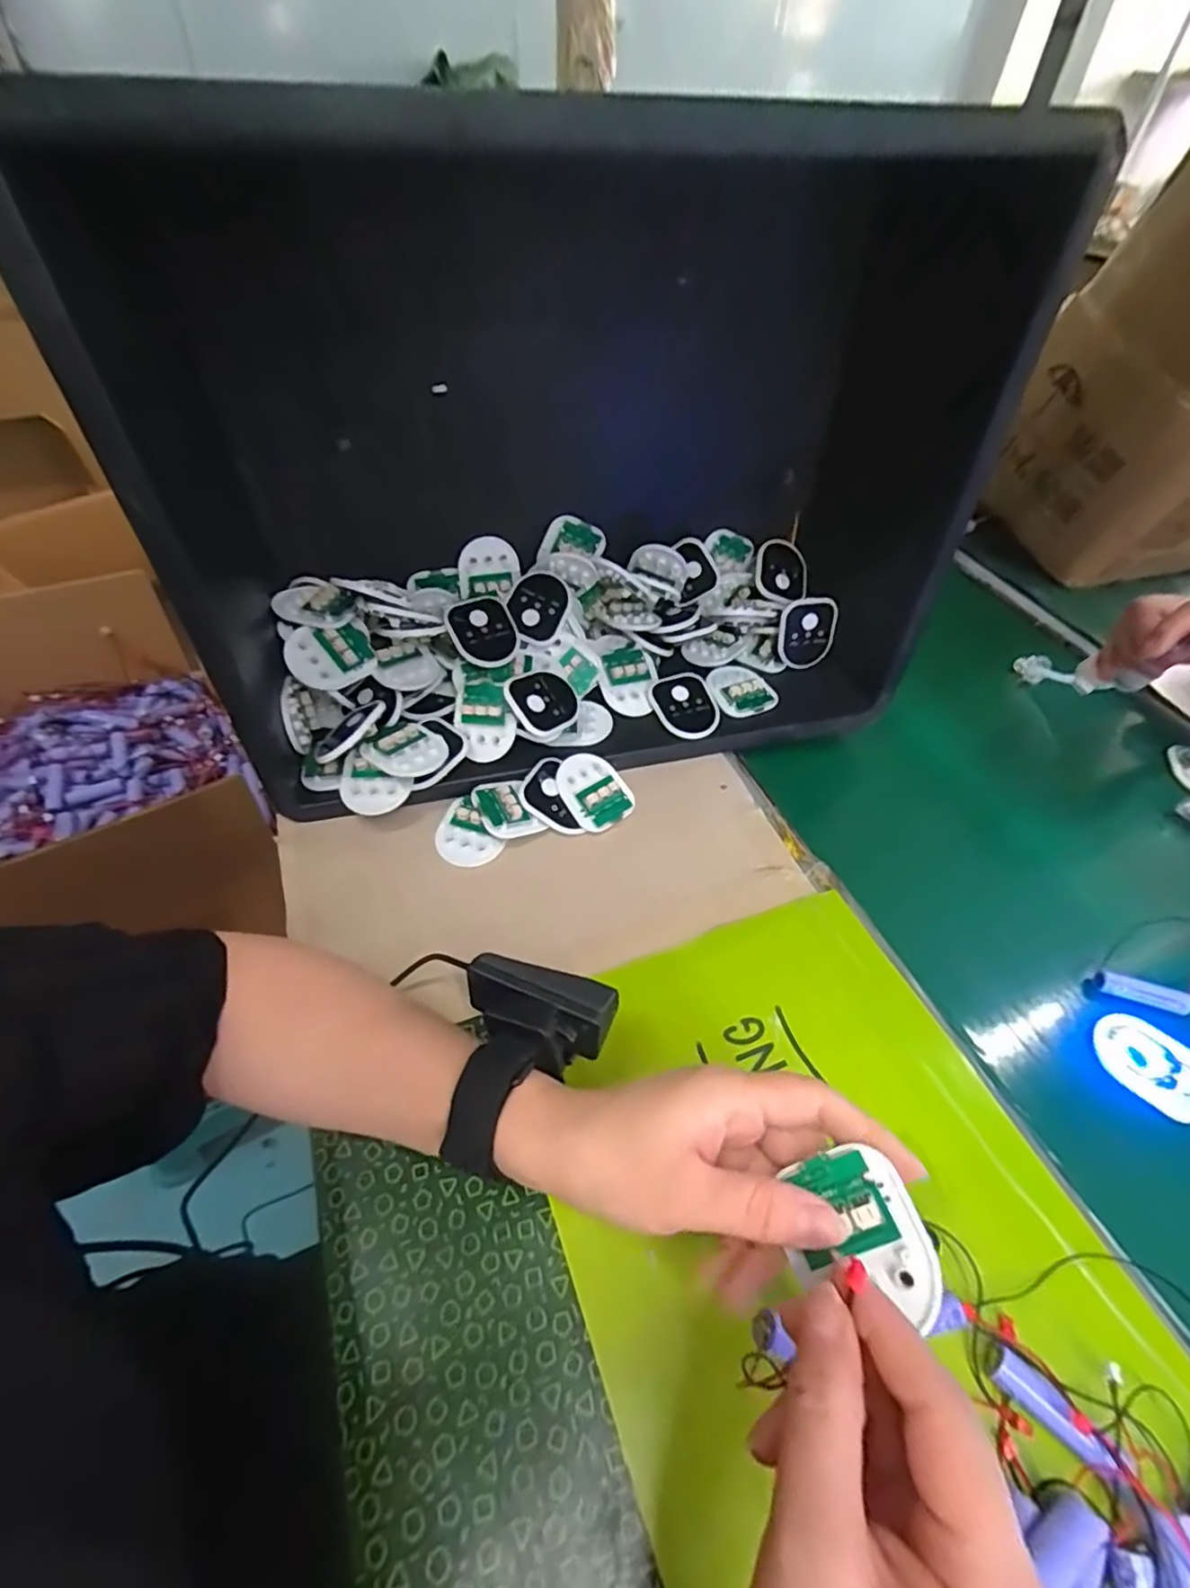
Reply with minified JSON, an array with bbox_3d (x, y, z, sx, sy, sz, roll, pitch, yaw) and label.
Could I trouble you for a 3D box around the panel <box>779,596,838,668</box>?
[{"bbox_3d":[0.178,-0.135,0.541,0.044,0.056,0.011,-3,29,-8],"label":"panel"}]

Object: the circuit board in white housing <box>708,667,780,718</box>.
[{"bbox_3d":[0.119,-0.086,0.535,0.053,0.017,0.058,-6,49,-11],"label":"circuit board in white housing"}]

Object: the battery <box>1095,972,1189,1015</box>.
[{"bbox_3d":[0.341,0.123,0.402,0.054,0.014,0.013,15,48,8],"label":"battery"}]

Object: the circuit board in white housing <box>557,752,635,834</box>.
[{"bbox_3d":[0.000,-0.004,0.468,0.050,0.010,0.059,-23,71,-24],"label":"circuit board in white housing"}]

